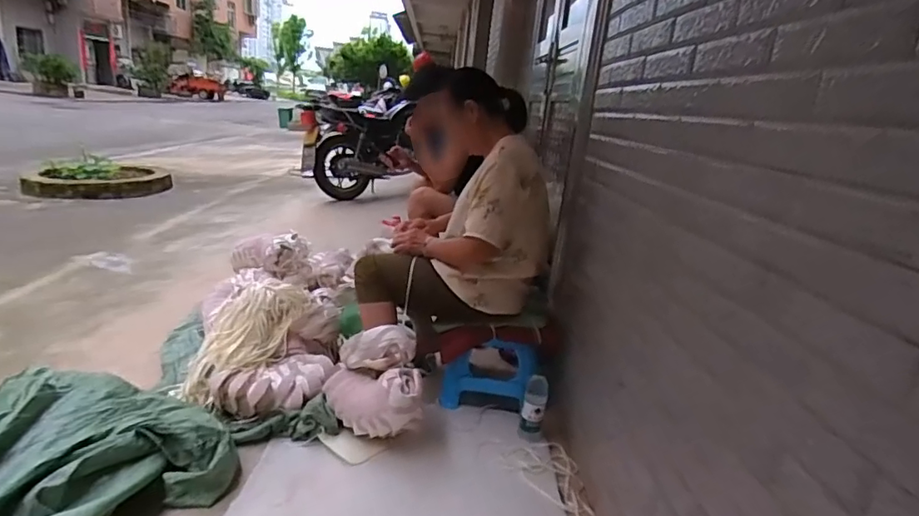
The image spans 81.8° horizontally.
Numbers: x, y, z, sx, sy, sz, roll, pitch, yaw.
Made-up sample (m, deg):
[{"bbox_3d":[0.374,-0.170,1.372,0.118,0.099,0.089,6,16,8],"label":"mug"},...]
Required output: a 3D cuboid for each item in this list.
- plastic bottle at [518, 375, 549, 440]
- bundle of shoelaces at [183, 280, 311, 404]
[{"bbox_3d":[0.207,0.419,1.476,0.068,0.173,0.068,8,16,6],"label":"plastic bottle"},{"bbox_3d":[-0.622,0.241,1.541,0.427,0.164,0.151,-46,35,-14],"label":"bundle of shoelaces"}]

